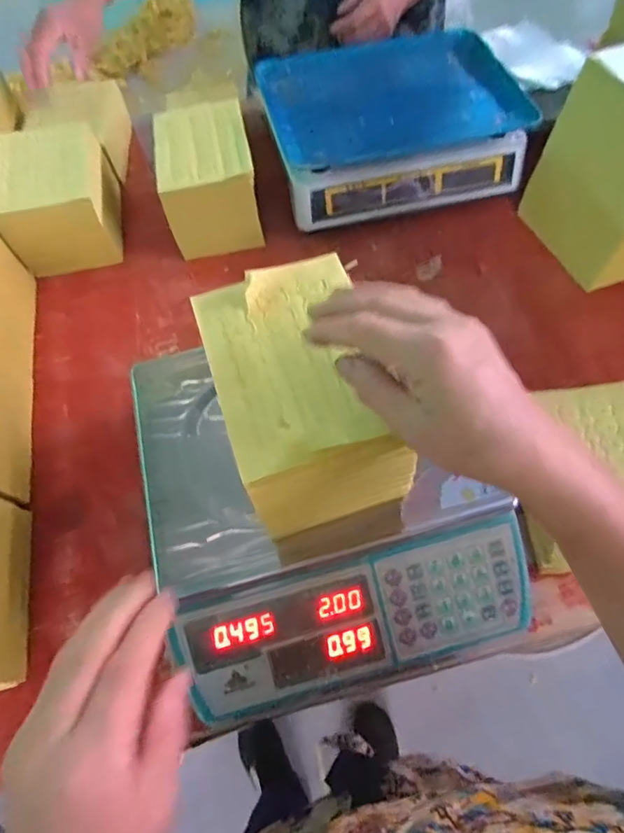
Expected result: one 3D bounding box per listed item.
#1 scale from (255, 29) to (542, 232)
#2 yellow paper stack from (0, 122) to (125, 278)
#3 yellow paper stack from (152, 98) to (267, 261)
[{"bbox_3d":[0.106,-0.412,0.701,0.330,0.093,0.256,-14,64,-6],"label":"scale"},{"bbox_3d":[-0.336,-0.292,0.669,0.119,0.106,0.163,-11,63,-4],"label":"yellow paper stack"},{"bbox_3d":[-0.143,-0.313,0.669,0.129,0.110,0.169,-11,63,-4],"label":"yellow paper stack"}]

